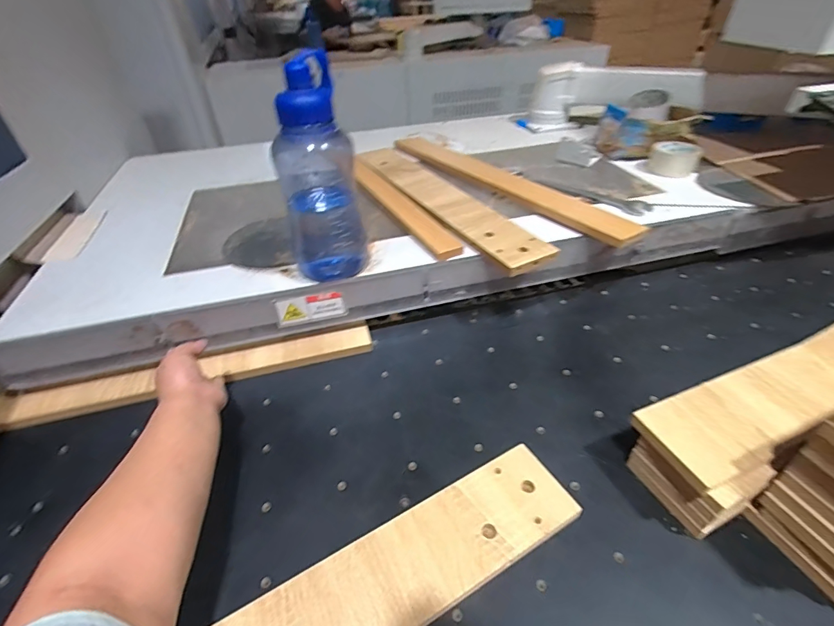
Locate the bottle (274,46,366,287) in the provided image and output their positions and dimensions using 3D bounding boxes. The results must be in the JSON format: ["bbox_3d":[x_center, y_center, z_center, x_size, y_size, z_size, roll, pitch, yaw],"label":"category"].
[{"bbox_3d":[-0.130,-0.171,0.541,0.097,0.256,0.104,-10,39,-9],"label":"bottle"}]

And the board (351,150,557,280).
[{"bbox_3d":[0.036,-0.217,0.767,0.108,0.020,0.541,-23,43,-23],"label":"board"}]

